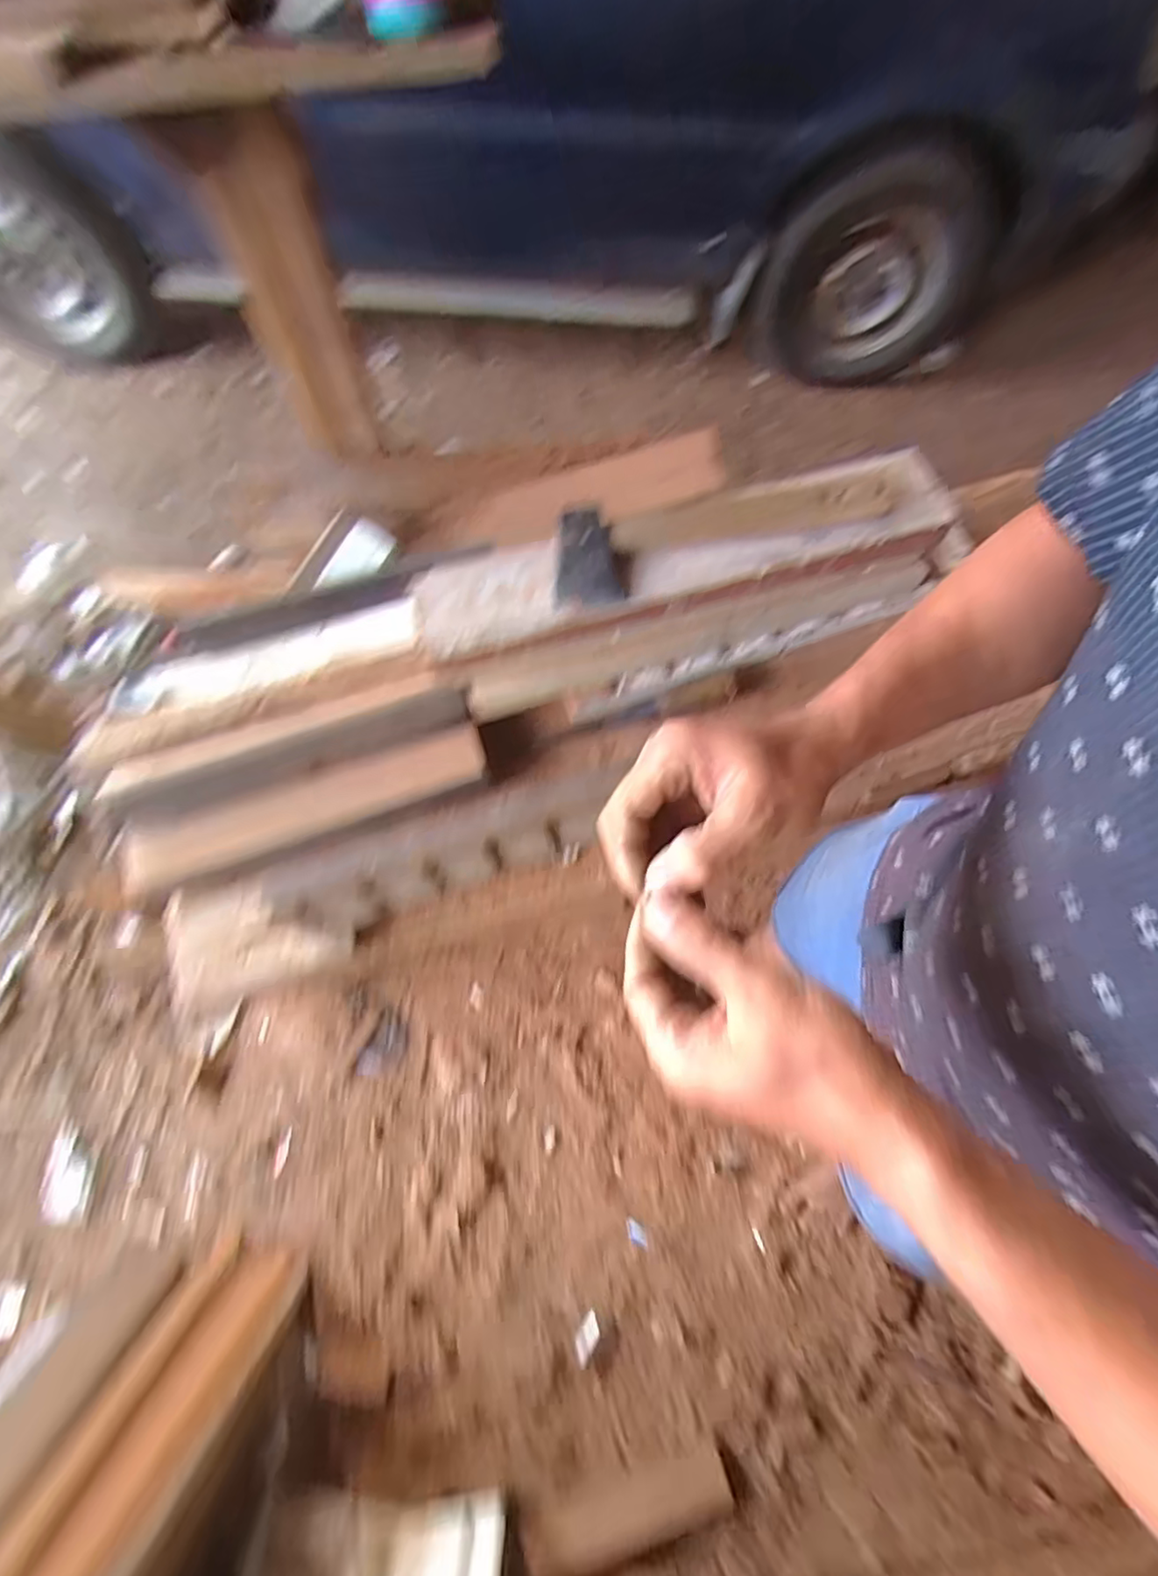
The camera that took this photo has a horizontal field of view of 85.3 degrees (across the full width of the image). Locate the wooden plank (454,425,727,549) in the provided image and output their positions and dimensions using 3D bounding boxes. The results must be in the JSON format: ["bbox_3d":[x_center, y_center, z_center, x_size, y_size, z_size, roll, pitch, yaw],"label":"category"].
[{"bbox_3d":[0.012,-0.479,1.044,0.436,0.102,0.034,-12,44,13],"label":"wooden plank"}]

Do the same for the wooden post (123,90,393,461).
[{"bbox_3d":[-0.421,-0.698,0.966,0.138,0.702,0.065,-23,95,-8],"label":"wooden post"}]

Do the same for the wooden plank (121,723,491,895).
[{"bbox_3d":[-0.323,0.027,0.767,0.427,0.025,0.090,-18,105,-7],"label":"wooden plank"}]

